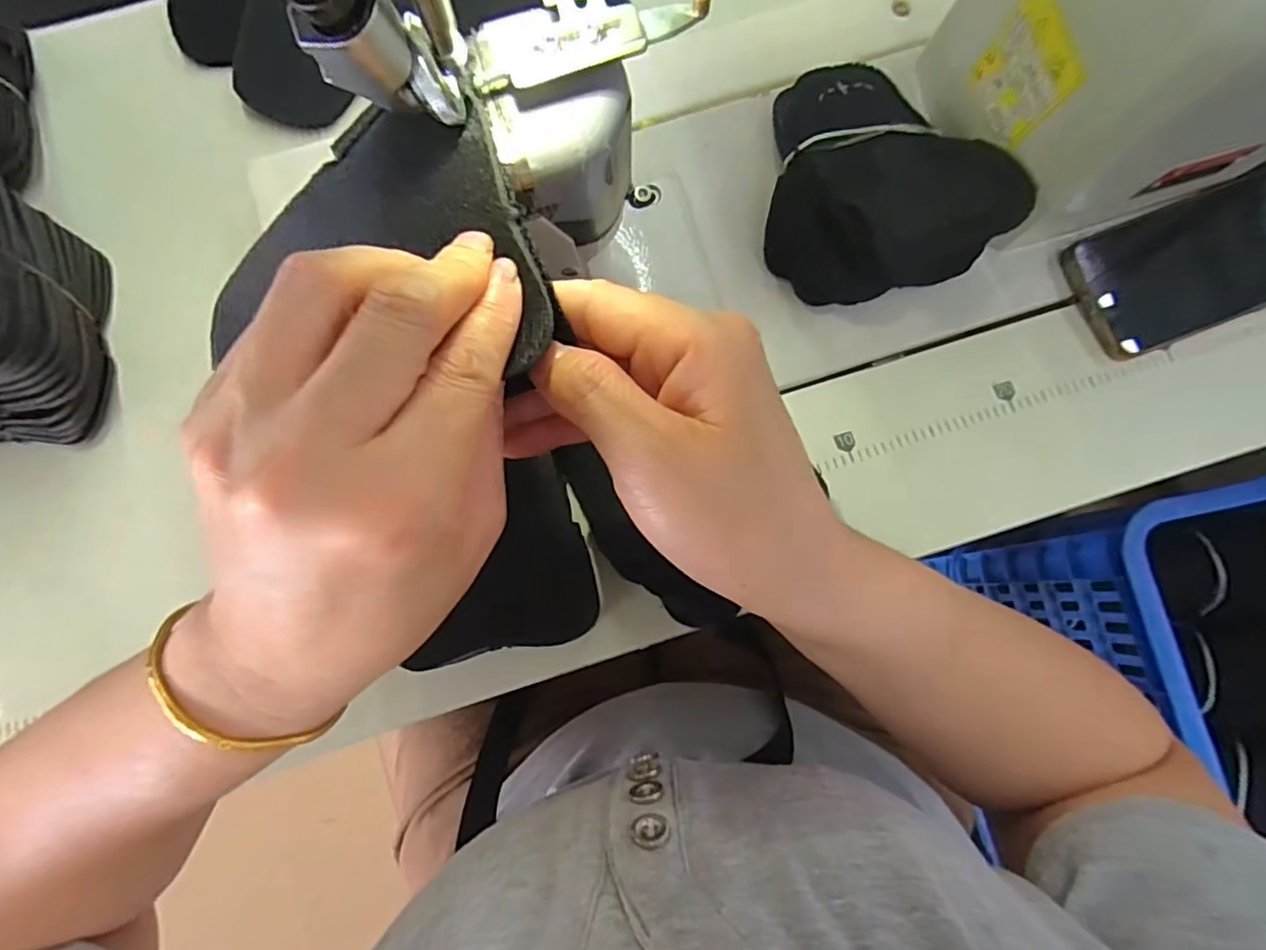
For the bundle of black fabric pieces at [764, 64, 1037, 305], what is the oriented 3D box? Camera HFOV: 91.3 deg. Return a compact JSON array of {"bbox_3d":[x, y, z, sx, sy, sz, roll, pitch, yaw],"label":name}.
[{"bbox_3d":[0.131,-0.164,0.338,0.119,0.070,0.126,0,79,0],"label":"bundle of black fabric pieces"}]

